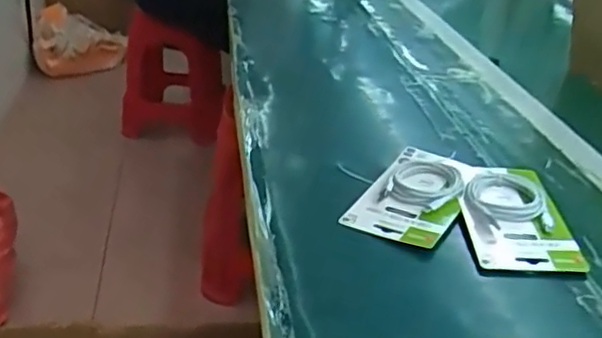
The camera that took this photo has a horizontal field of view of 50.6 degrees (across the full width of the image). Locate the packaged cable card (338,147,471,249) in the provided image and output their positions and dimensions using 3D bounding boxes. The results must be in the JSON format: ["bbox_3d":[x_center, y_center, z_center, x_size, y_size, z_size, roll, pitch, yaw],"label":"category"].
[{"bbox_3d":[0.123,0.024,0.685,0.097,0.026,0.173,16,31,22],"label":"packaged cable card"}]

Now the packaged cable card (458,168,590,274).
[{"bbox_3d":[0.218,0.045,0.650,0.096,0.029,0.167,3,28,-1],"label":"packaged cable card"}]

